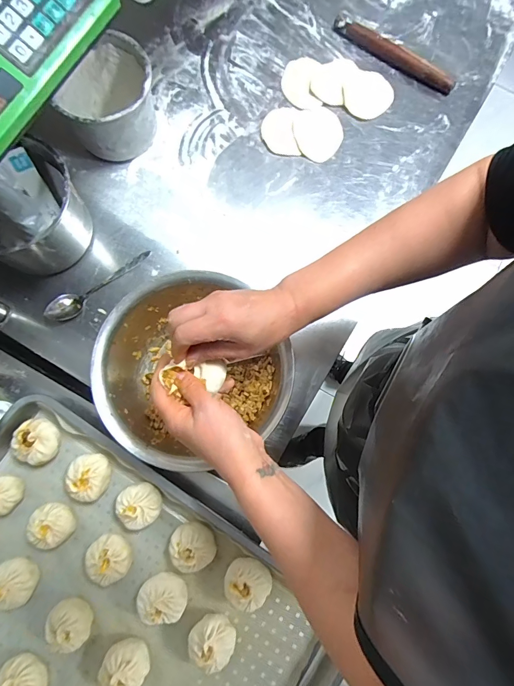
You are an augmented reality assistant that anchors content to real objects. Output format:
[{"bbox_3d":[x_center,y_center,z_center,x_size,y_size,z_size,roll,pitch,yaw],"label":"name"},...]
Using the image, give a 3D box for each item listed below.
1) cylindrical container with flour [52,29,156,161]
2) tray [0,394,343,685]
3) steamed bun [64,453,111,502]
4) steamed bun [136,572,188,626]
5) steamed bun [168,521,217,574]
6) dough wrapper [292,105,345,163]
[{"bbox_3d":[-0.234,-0.388,0.605,0.151,0.112,0.139,-43,83,-7],"label":"cylindrical container with flour"},{"bbox_3d":[-0.199,0.385,0.513,0.602,0.063,0.390,32,81,5],"label":"tray"},{"bbox_3d":[-0.242,0.194,0.537,0.058,0.047,0.065,-3,81,-3],"label":"steamed bun"},{"bbox_3d":[-0.130,0.353,0.518,0.062,0.046,0.056,-5,81,-4],"label":"steamed bun"},{"bbox_3d":[-0.092,0.289,0.526,0.062,0.047,0.059,0,80,-3],"label":"steamed bun"},{"bbox_3d":[0.112,-0.383,0.668,0.090,0.008,0.105,-11,80,-3],"label":"dough wrapper"}]

